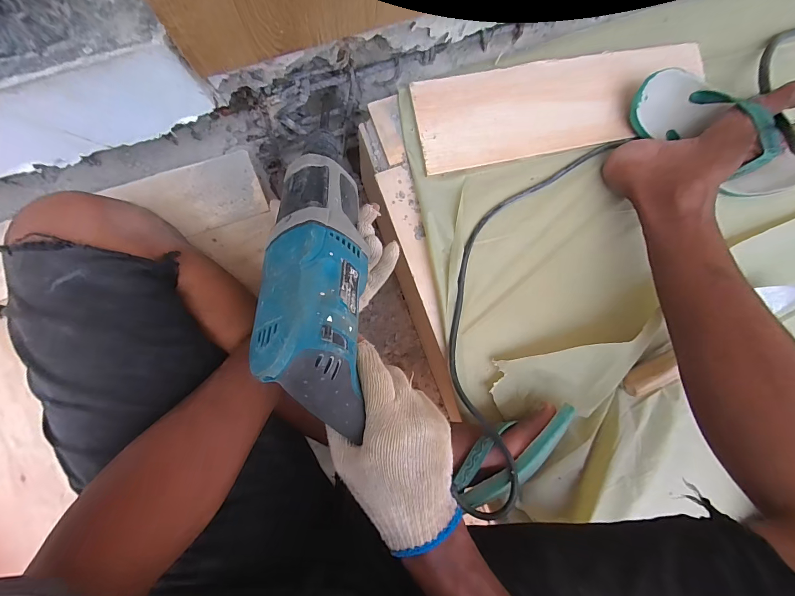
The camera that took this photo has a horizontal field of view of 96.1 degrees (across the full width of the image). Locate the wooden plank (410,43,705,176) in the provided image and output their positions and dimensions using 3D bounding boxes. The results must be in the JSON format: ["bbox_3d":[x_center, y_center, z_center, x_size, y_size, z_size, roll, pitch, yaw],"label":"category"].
[{"bbox_3d":[0.218,-0.255,0.477,0.387,0.022,0.117,-11,92,-5],"label":"wooden plank"}]

